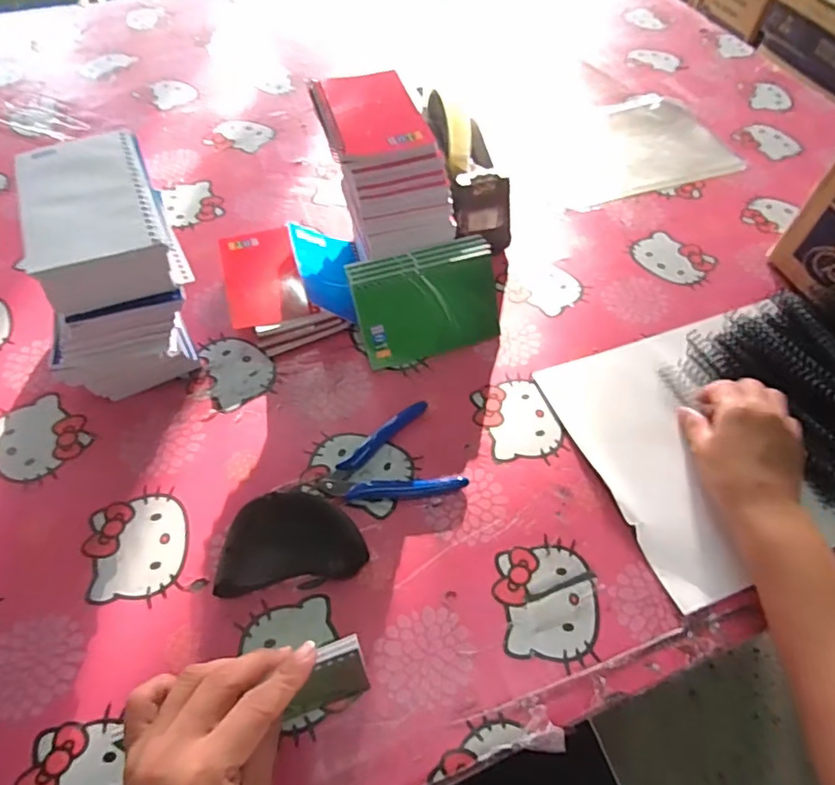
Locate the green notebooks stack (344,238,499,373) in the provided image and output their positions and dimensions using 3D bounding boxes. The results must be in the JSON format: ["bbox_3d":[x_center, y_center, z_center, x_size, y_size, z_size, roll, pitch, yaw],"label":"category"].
[{"bbox_3d":[0.009,-0.083,0.516,0.129,0.093,0.021,-15,20,-11],"label":"green notebooks stack"}]

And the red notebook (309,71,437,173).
[{"bbox_3d":[-0.044,-0.247,0.494,0.084,0.013,0.131,-15,57,-11],"label":"red notebook"}]

